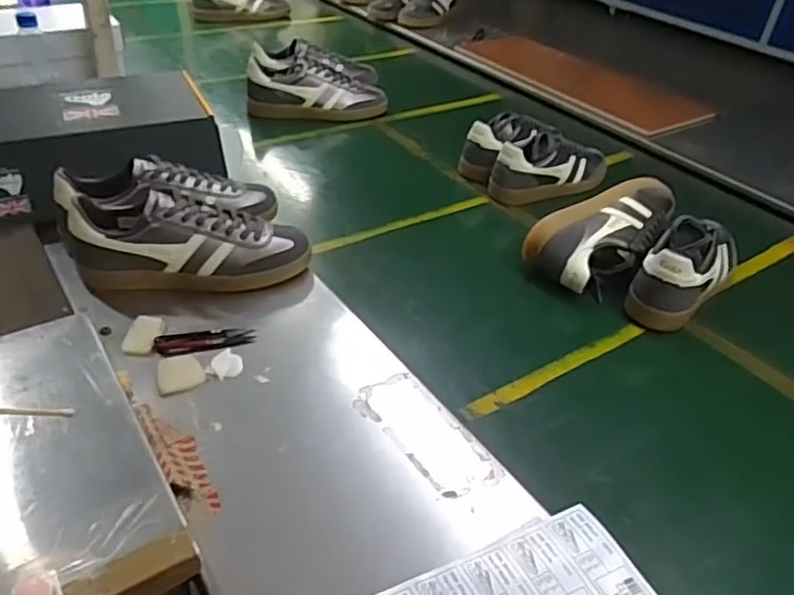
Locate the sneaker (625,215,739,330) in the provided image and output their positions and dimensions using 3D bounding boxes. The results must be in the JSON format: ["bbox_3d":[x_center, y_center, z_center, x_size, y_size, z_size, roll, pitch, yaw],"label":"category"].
[{"bbox_3d":[0.399,-0.048,0.848,0.084,0.104,0.236,33,46,32],"label":"sneaker"}]

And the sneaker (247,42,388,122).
[{"bbox_3d":[-0.158,-0.420,1.278,0.272,0.114,0.129,2,37,-3],"label":"sneaker"}]

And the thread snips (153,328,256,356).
[{"bbox_3d":[-0.207,0.045,0.681,0.100,0.007,0.029,-8,39,-16],"label":"thread snips"}]

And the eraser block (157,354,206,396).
[{"bbox_3d":[-0.219,0.076,0.640,0.044,0.011,0.044,-8,39,-17],"label":"eraser block"}]

